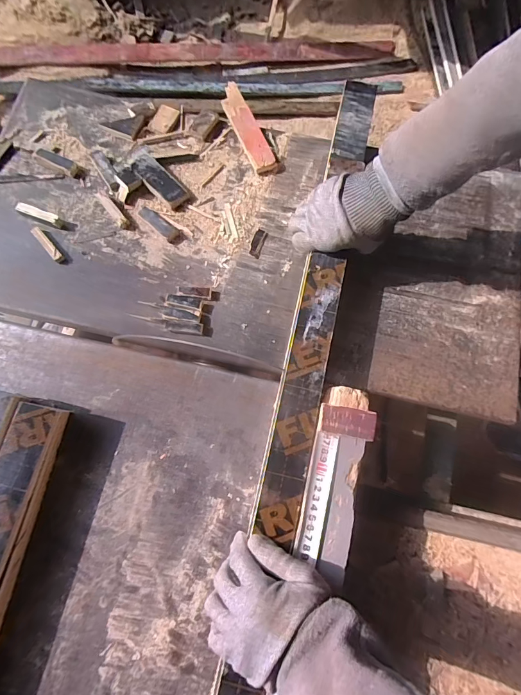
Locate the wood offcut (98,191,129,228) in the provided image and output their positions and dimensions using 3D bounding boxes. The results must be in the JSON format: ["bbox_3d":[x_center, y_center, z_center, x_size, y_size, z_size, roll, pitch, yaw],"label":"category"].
[{"bbox_3d":[-0.216,-0.202,0.543,0.015,0.015,0.068,-38,80,-10],"label":"wood offcut"}]

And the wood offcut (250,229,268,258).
[{"bbox_3d":[-0.004,-0.153,0.542,0.018,0.004,0.044,19,76,3],"label":"wood offcut"}]

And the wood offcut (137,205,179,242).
[{"bbox_3d":[-0.147,-0.180,0.539,0.063,0.017,0.024,39,78,8],"label":"wood offcut"}]

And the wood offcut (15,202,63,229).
[{"bbox_3d":[-0.317,-0.189,0.531,0.063,0.020,0.013,19,77,3],"label":"wood offcut"}]

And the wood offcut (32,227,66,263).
[{"bbox_3d":[-0.302,-0.146,0.526,0.015,0.013,0.067,-39,80,-10],"label":"wood offcut"}]

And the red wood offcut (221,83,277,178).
[{"bbox_3d":[-0.022,-0.349,0.587,0.039,0.021,0.179,-21,78,-6],"label":"red wood offcut"}]

